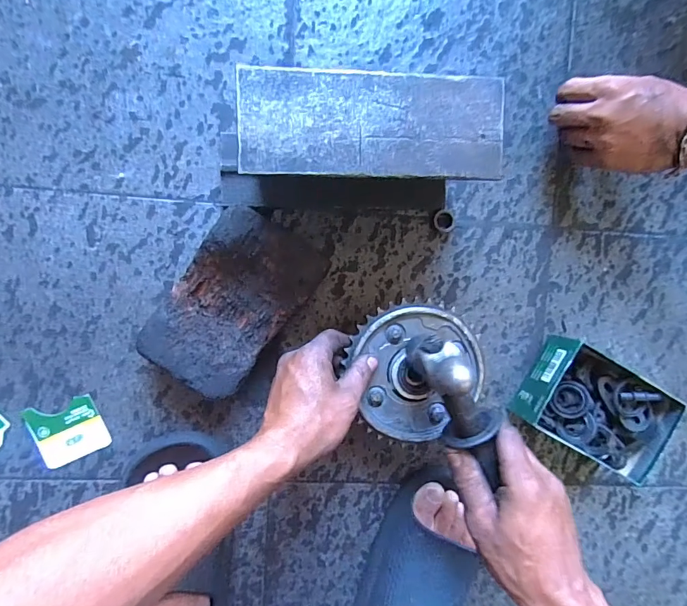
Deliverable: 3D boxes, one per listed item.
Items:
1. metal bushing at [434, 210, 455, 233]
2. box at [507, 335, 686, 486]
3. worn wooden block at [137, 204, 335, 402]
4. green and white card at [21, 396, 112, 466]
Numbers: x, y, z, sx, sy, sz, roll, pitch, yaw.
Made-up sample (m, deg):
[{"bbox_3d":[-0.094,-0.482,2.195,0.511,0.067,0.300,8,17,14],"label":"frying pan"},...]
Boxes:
[{"bbox_3d":[0.109,-0.089,0.454,0.022,0.012,0.024,0,94,-5],"label":"metal bushing"},{"bbox_3d":[0.279,0.116,0.463,0.161,0.053,0.101,31,91,-6],"label":"box"},{"bbox_3d":[-0.105,-0.002,0.421,0.105,0.058,0.172,36,91,-6],"label":"worn wooden block"},{"bbox_3d":[-0.288,0.134,0.443,0.067,0.004,0.065,-19,98,-6],"label":"green and white card"}]

